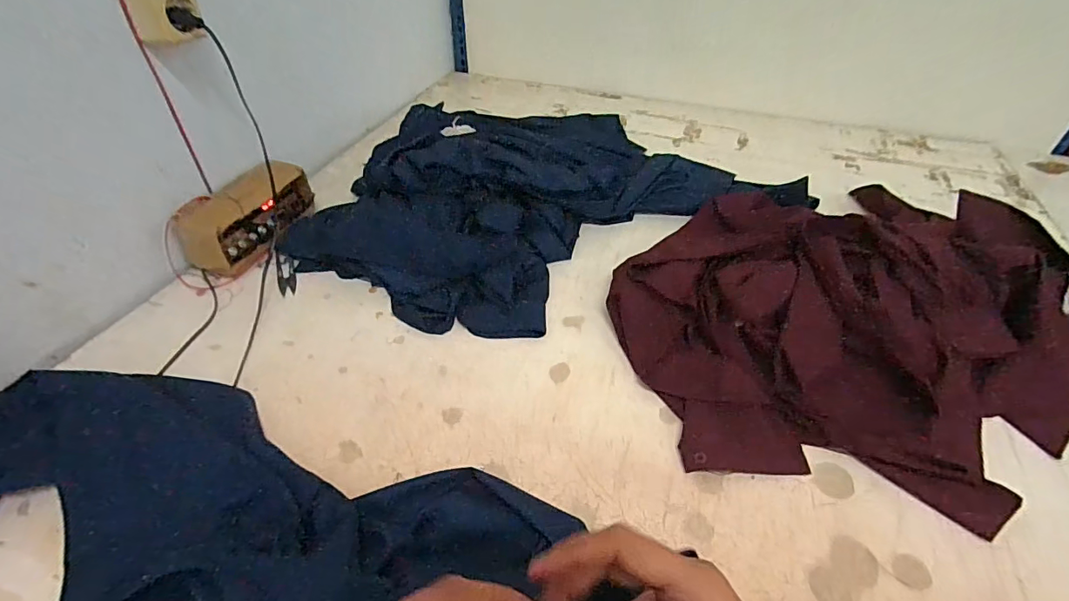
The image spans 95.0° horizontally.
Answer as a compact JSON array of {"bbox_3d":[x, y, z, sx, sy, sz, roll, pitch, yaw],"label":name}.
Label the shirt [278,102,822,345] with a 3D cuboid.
[{"bbox_3d":[-0.005,-0.175,0.762,0.720,0.096,0.456,-20,48,-20],"label":"shirt"}]

